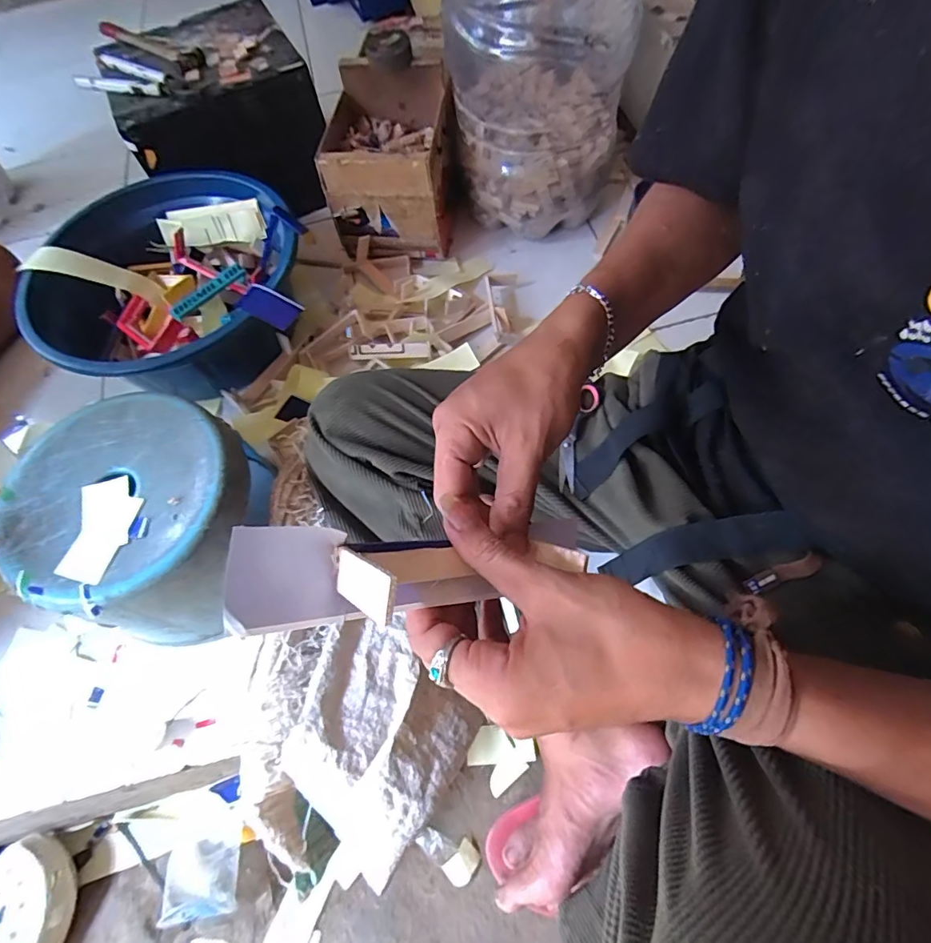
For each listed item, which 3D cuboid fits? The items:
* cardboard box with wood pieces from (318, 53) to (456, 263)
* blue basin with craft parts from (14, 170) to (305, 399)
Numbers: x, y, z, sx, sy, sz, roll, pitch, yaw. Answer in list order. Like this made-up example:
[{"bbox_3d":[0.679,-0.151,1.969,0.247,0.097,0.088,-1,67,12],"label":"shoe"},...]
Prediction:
[{"bbox_3d":[-0.107,-0.456,0.758,0.172,0.194,0.168,2,64,6],"label":"cardboard box with wood pieces"},{"bbox_3d":[-0.397,-0.241,0.700,0.338,0.146,0.332,-2,63,4],"label":"blue basin with craft parts"}]

